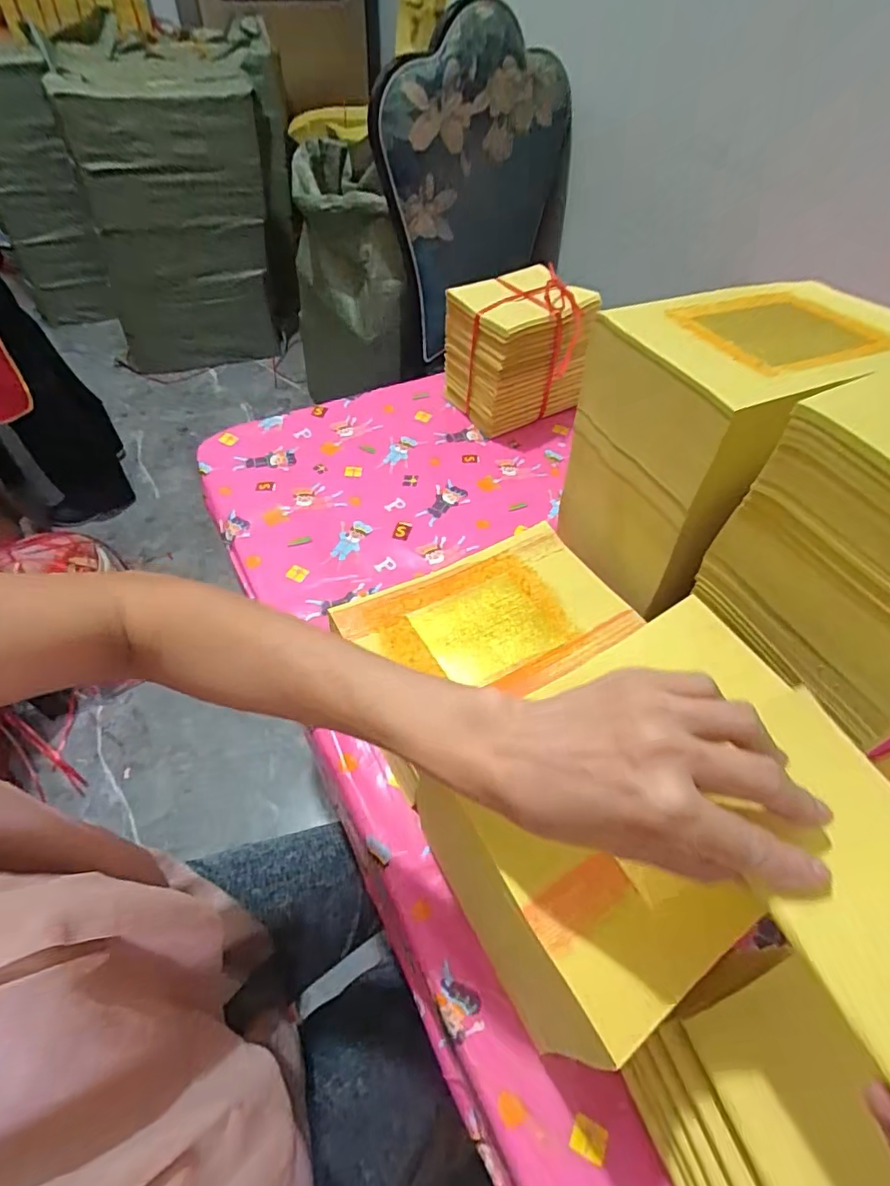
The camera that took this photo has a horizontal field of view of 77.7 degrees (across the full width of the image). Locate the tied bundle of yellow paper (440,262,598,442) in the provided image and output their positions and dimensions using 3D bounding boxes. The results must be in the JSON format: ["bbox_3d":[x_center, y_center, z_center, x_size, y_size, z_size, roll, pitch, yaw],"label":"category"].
[{"bbox_3d":[0.093,-0.317,0.727,0.155,0.150,0.125,-25,58,-21],"label":"tied bundle of yellow paper"}]

